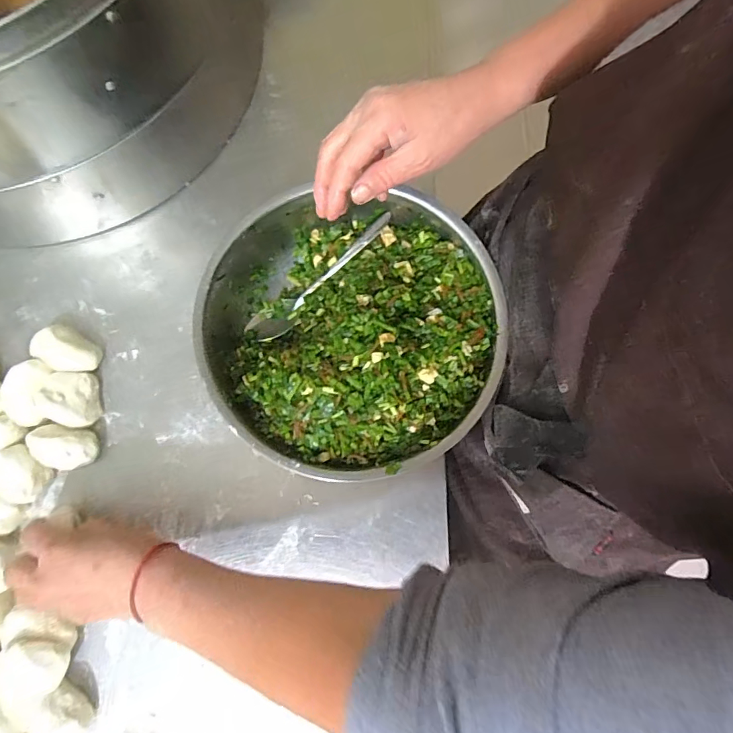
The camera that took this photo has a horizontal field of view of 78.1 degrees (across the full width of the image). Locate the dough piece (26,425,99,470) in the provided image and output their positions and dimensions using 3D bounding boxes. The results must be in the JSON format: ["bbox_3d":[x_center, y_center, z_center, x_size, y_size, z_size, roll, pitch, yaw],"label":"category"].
[{"bbox_3d":[-0.278,0.074,0.415,0.056,0.037,0.037,6,79,0],"label":"dough piece"}]

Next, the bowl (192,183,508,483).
[{"bbox_3d":[-0.013,-0.031,0.398,0.244,0.085,0.241,0,79,-1],"label":"bowl"}]

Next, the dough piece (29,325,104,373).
[{"bbox_3d":[-0.289,-0.015,0.437,0.064,0.026,0.037,27,80,4],"label":"dough piece"}]

